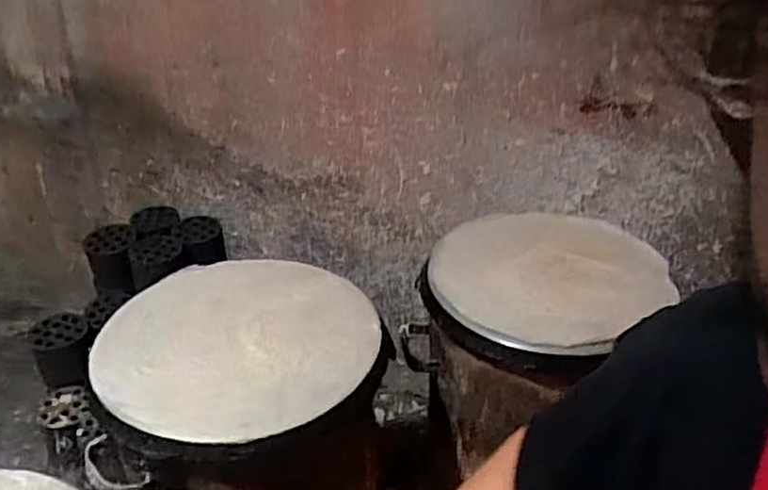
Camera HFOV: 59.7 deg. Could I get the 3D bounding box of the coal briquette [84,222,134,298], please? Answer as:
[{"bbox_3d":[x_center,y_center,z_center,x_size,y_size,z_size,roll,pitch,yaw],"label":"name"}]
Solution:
[{"bbox_3d":[-0.529,0.030,1.302,0.090,0.094,0.111,-8,33,-12],"label":"coal briquette"}]

